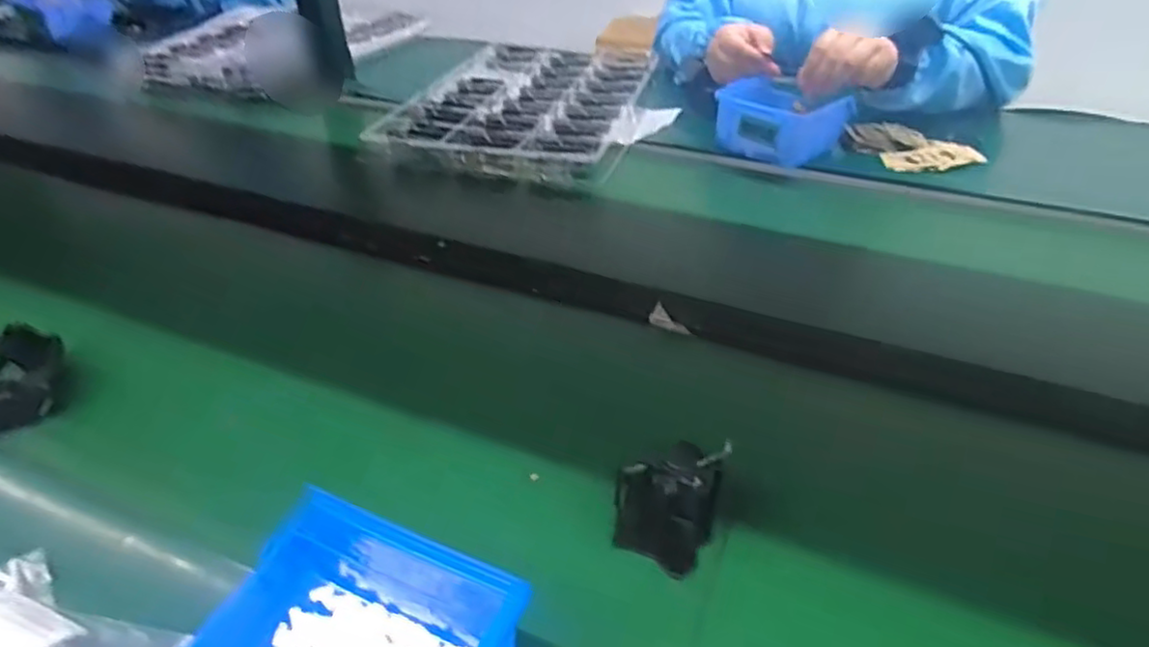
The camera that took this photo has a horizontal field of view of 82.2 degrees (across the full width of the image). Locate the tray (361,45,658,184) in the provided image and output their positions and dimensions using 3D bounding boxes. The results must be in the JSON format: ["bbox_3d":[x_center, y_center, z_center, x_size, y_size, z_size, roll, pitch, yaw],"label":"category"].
[{"bbox_3d":[-0.058,-0.321,0.921,0.300,0.024,0.475,8,39,10],"label":"tray"}]

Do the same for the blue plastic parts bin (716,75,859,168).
[{"bbox_3d":[0.247,-0.243,0.788,0.131,0.057,0.119,30,47,32],"label":"blue plastic parts bin"}]

